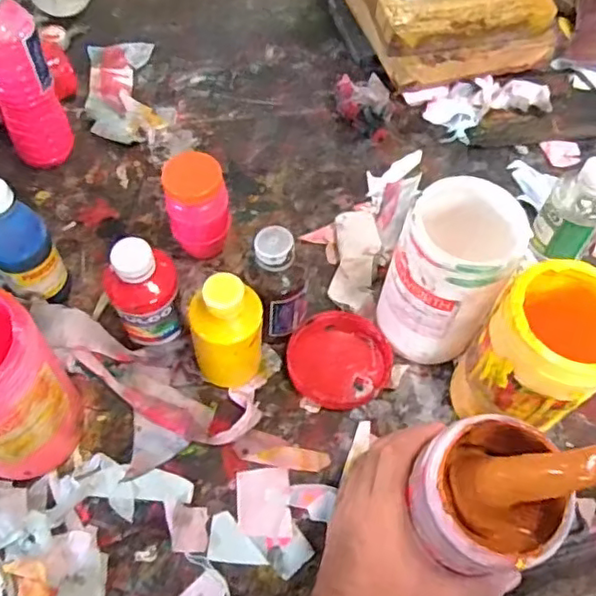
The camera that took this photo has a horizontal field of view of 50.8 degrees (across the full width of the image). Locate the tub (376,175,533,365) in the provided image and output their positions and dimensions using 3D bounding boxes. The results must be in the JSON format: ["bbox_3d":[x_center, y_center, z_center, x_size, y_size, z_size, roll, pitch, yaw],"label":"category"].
[{"bbox_3d":[0.128,-0.018,0.543,0.092,0.170,0.090,1,61,-2],"label":"tub"}]

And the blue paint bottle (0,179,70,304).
[{"bbox_3d":[-0.245,-0.042,0.562,0.052,0.147,0.051,1,61,-2],"label":"blue paint bottle"}]

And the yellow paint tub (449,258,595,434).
[{"bbox_3d":[0.191,0.050,0.509,0.090,0.172,0.096,1,61,-2],"label":"yellow paint tub"}]

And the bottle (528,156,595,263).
[{"bbox_3d":[0.268,-0.079,0.615,0.061,0.123,0.053,34,65,16],"label":"bottle"}]

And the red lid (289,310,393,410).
[{"bbox_3d":[0.040,0.058,0.595,0.095,0.015,0.092,1,61,-2],"label":"red lid"}]

